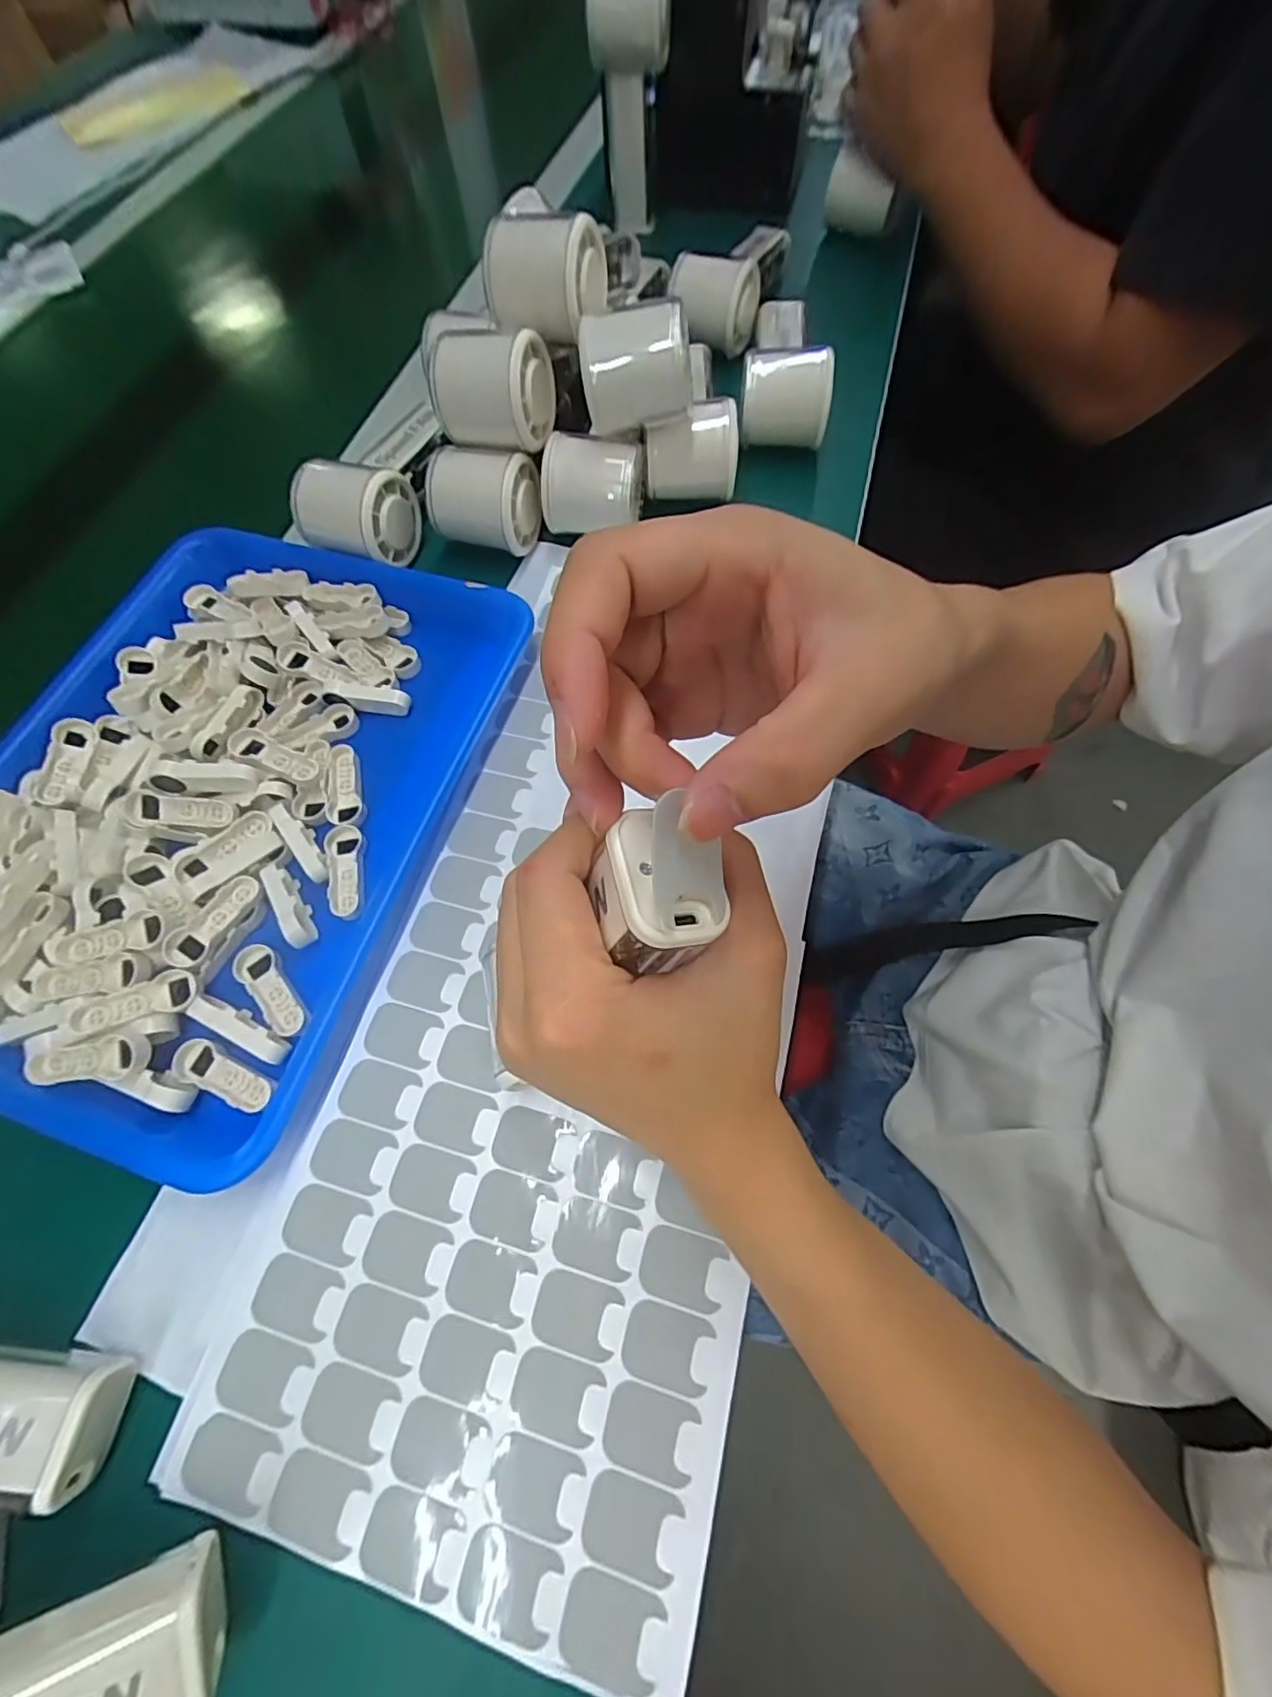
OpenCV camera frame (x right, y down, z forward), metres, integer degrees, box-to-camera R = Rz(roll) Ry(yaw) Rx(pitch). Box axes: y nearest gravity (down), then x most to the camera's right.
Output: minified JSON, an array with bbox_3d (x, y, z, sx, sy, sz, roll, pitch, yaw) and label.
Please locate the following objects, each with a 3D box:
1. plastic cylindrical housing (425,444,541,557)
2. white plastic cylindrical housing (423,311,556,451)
[{"bbox_3d":[-0.099,-0.225,0.392,0.071,0.043,0.045,4,67,4],"label":"plastic cylindrical housing"},{"bbox_3d":[-0.087,-0.274,0.369,0.070,0.057,0.051,12,67,8],"label":"white plastic cylindrical housing"}]

